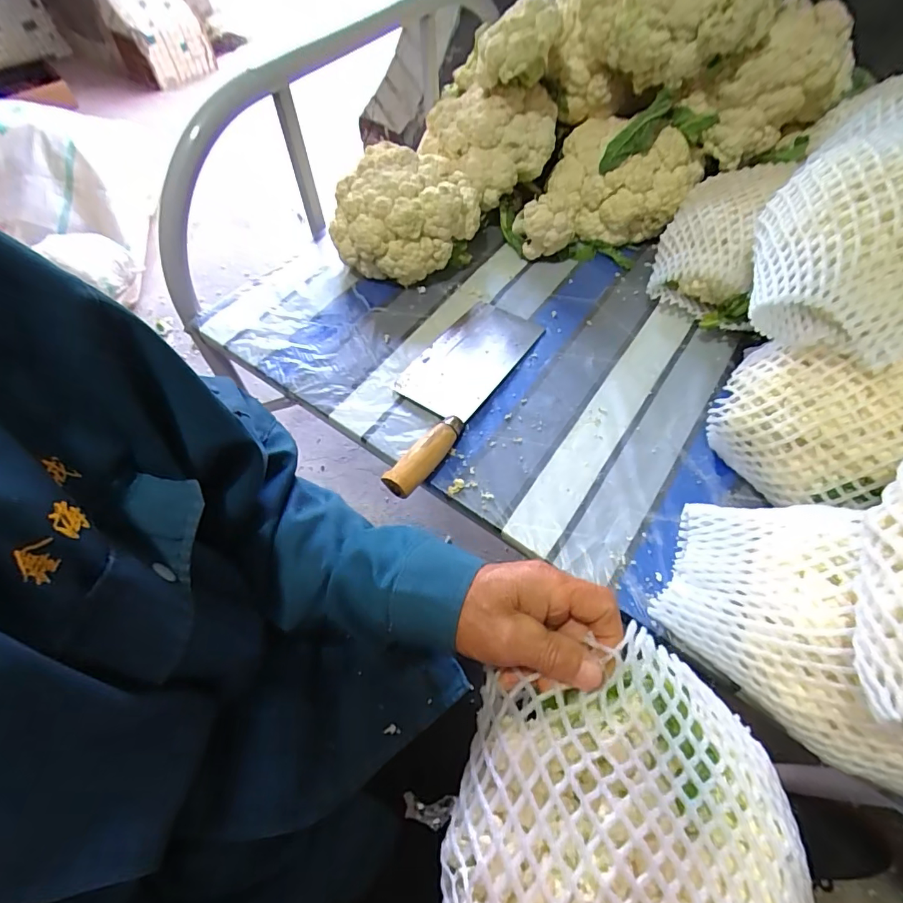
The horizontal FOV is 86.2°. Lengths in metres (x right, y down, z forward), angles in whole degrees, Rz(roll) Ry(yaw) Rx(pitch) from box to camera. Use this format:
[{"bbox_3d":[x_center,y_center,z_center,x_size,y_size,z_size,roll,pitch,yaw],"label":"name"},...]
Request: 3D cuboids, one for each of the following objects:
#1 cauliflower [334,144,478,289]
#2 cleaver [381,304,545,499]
[{"bbox_3d":[-0.053,-0.285,0.597,0.167,0.116,0.129,-36,63,-19],"label":"cauliflower"},{"bbox_3d":[-0.004,-0.077,0.523,0.094,0.023,0.274,28,62,18],"label":"cleaver"}]

